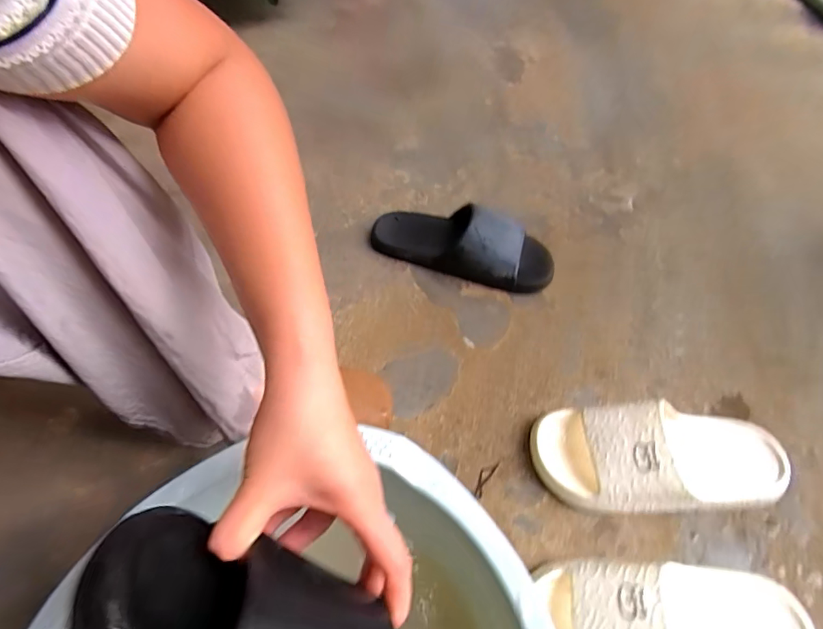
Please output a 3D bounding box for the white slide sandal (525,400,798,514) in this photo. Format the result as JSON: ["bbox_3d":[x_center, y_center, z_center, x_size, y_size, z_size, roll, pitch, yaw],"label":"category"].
[{"bbox_3d":[0.259,0.142,0.476,0.256,0.073,0.104,-2,55,0],"label":"white slide sandal"}]

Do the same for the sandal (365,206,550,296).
[{"bbox_3d":[0.069,-0.110,0.650,0.266,0.079,0.094,17,57,13],"label":"sandal"}]

